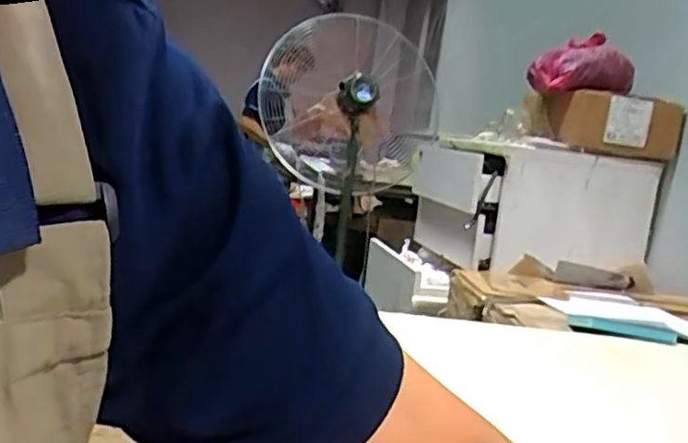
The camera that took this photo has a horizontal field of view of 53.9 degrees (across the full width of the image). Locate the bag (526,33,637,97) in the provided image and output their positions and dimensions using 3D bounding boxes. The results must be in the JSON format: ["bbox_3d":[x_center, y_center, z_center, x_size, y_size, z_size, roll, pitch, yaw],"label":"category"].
[{"bbox_3d":[0.558,-0.373,1.600,0.223,0.140,0.181,9,6,14],"label":"bag"}]

